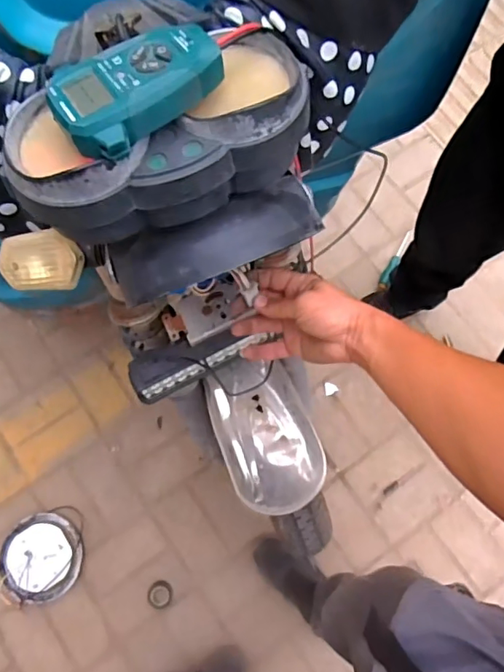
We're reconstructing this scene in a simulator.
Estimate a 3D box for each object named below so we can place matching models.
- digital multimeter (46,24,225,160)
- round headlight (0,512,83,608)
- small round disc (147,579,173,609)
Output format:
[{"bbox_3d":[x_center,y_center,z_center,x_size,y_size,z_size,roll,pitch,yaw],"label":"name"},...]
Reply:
[{"bbox_3d":[-0.071,-0.156,0.324,0.105,0.022,0.060,-39,79,-10],"label":"digital multimeter"},{"bbox_3d":[-0.456,0.479,1.134,0.171,0.036,0.180,1,74,-3],"label":"round headlight"},{"bbox_3d":[-0.207,0.579,1.167,0.056,0.030,0.057,0,75,-1],"label":"small round disc"}]

